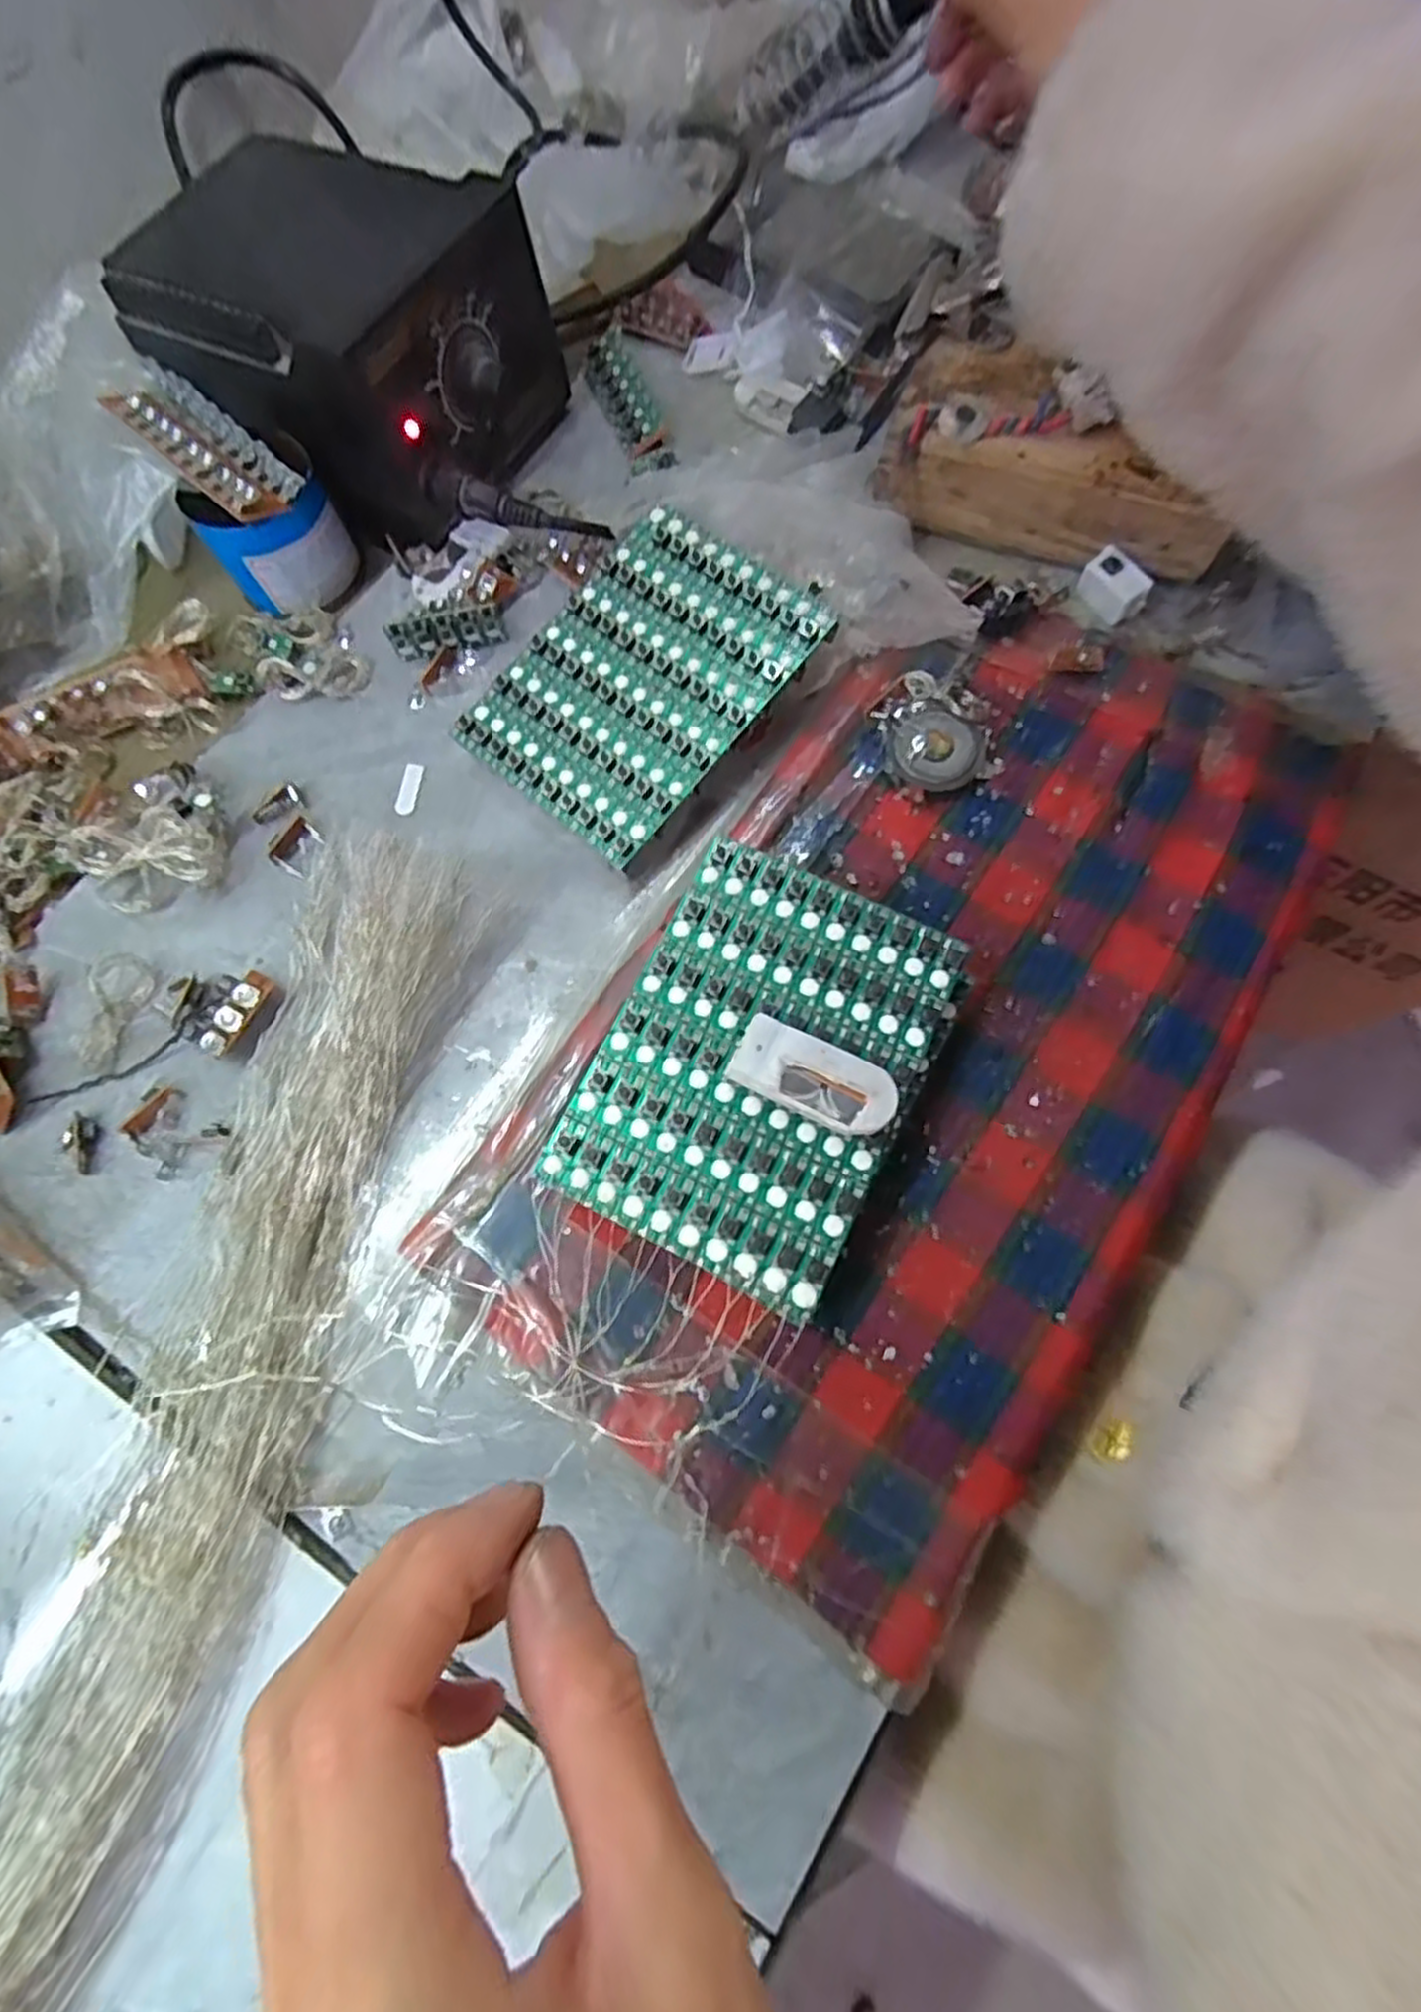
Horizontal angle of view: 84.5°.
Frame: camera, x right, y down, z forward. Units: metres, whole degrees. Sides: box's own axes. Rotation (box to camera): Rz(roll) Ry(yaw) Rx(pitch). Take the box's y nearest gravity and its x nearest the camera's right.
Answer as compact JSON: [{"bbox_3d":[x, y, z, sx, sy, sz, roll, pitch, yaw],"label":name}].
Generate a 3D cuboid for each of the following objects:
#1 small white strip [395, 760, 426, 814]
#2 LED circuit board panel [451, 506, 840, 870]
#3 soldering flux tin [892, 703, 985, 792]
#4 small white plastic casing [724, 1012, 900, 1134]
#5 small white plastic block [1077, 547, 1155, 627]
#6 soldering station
[{"bbox_3d":[-0.122,-0.089,0.317,0.007,0.004,0.024,6,75,2],"label":"small white strip"},{"bbox_3d":[-0.027,-0.129,0.306,0.091,0.004,0.130,39,87,12],"label":"LED circuit board panel"},{"bbox_3d":[0.090,-0.101,0.311,0.034,0.012,0.035,0,74,0],"label":"soldering flux tin"},{"bbox_3d":[0.033,0.023,0.245,0.050,0.012,0.024,25,76,7],"label":"small white plastic casing"},{"bbox_3d":[0.170,-0.178,0.331,0.014,0.017,0.027,-33,77,-9],"label":"small white plastic block"},{"bbox_3d":[-0.154,-0.283,0.330,0.141,0.077,0.107,25,76,7],"label":"soldering station"}]

